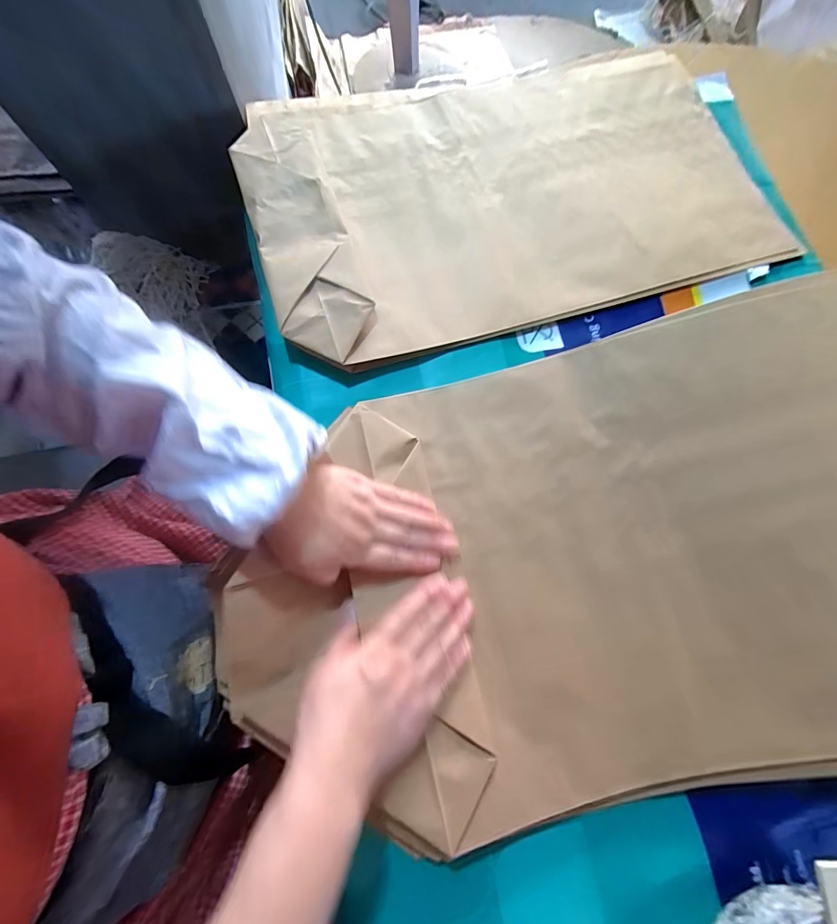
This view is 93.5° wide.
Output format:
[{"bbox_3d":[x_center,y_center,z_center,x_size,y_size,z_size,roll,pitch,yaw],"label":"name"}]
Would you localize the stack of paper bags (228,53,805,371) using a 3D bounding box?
[{"bbox_3d":[0.102,-0.336,0.463,0.576,0.036,0.374,-16,76,-6],"label":"stack of paper bags"}]

